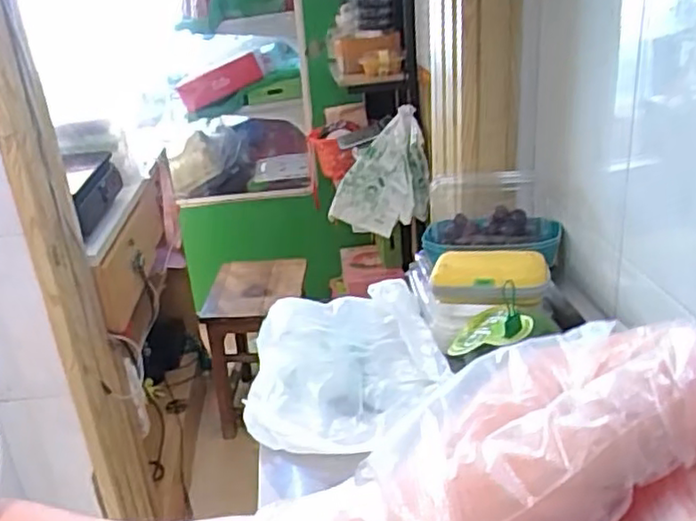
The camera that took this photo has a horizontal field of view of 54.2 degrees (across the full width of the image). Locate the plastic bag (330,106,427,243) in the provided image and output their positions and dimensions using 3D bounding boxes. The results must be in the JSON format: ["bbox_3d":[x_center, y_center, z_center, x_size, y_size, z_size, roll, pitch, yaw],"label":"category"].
[{"bbox_3d":[0.085,-0.239,1.952,0.280,0.316,0.065,-3,24,4],"label":"plastic bag"}]

